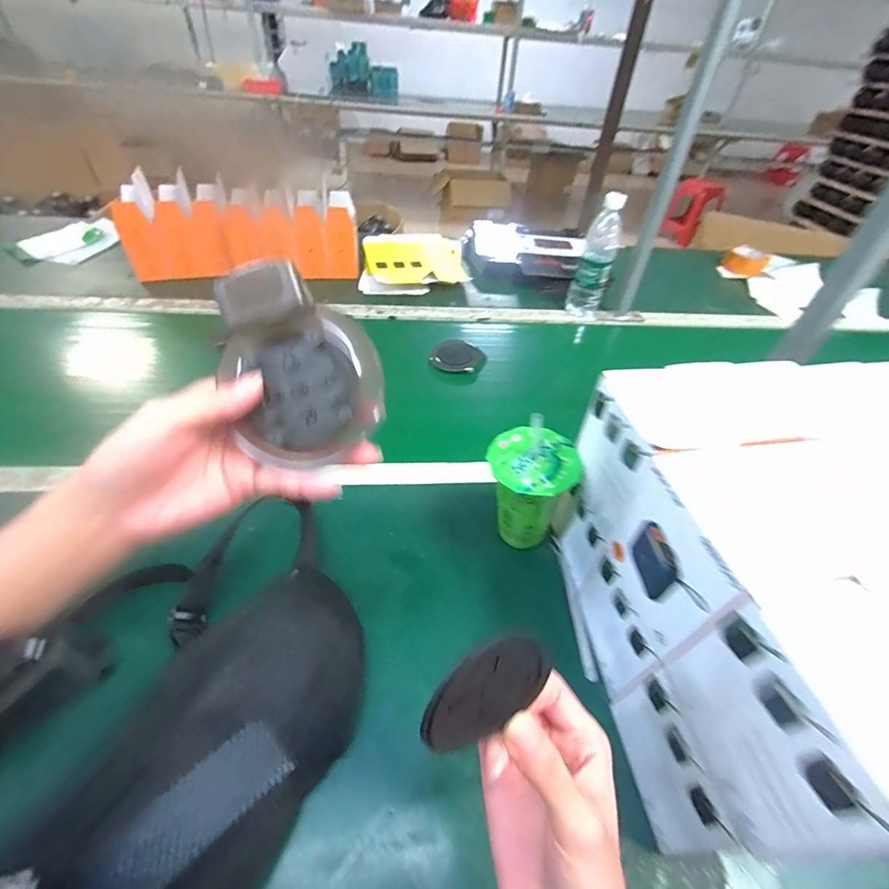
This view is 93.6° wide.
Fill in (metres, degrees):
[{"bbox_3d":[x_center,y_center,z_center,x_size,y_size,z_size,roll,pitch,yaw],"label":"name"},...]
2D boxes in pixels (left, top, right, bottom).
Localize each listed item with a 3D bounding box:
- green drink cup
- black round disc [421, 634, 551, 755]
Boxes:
[{"bbox_3d":[0.084,0.053,0.446,0.084,0.130,0.083,3,44,-3],"label":"green drink cup"},{"bbox_3d":[0.017,0.101,0.169,0.055,0.056,0.004,-43,36,-11],"label":"black round disc"}]

